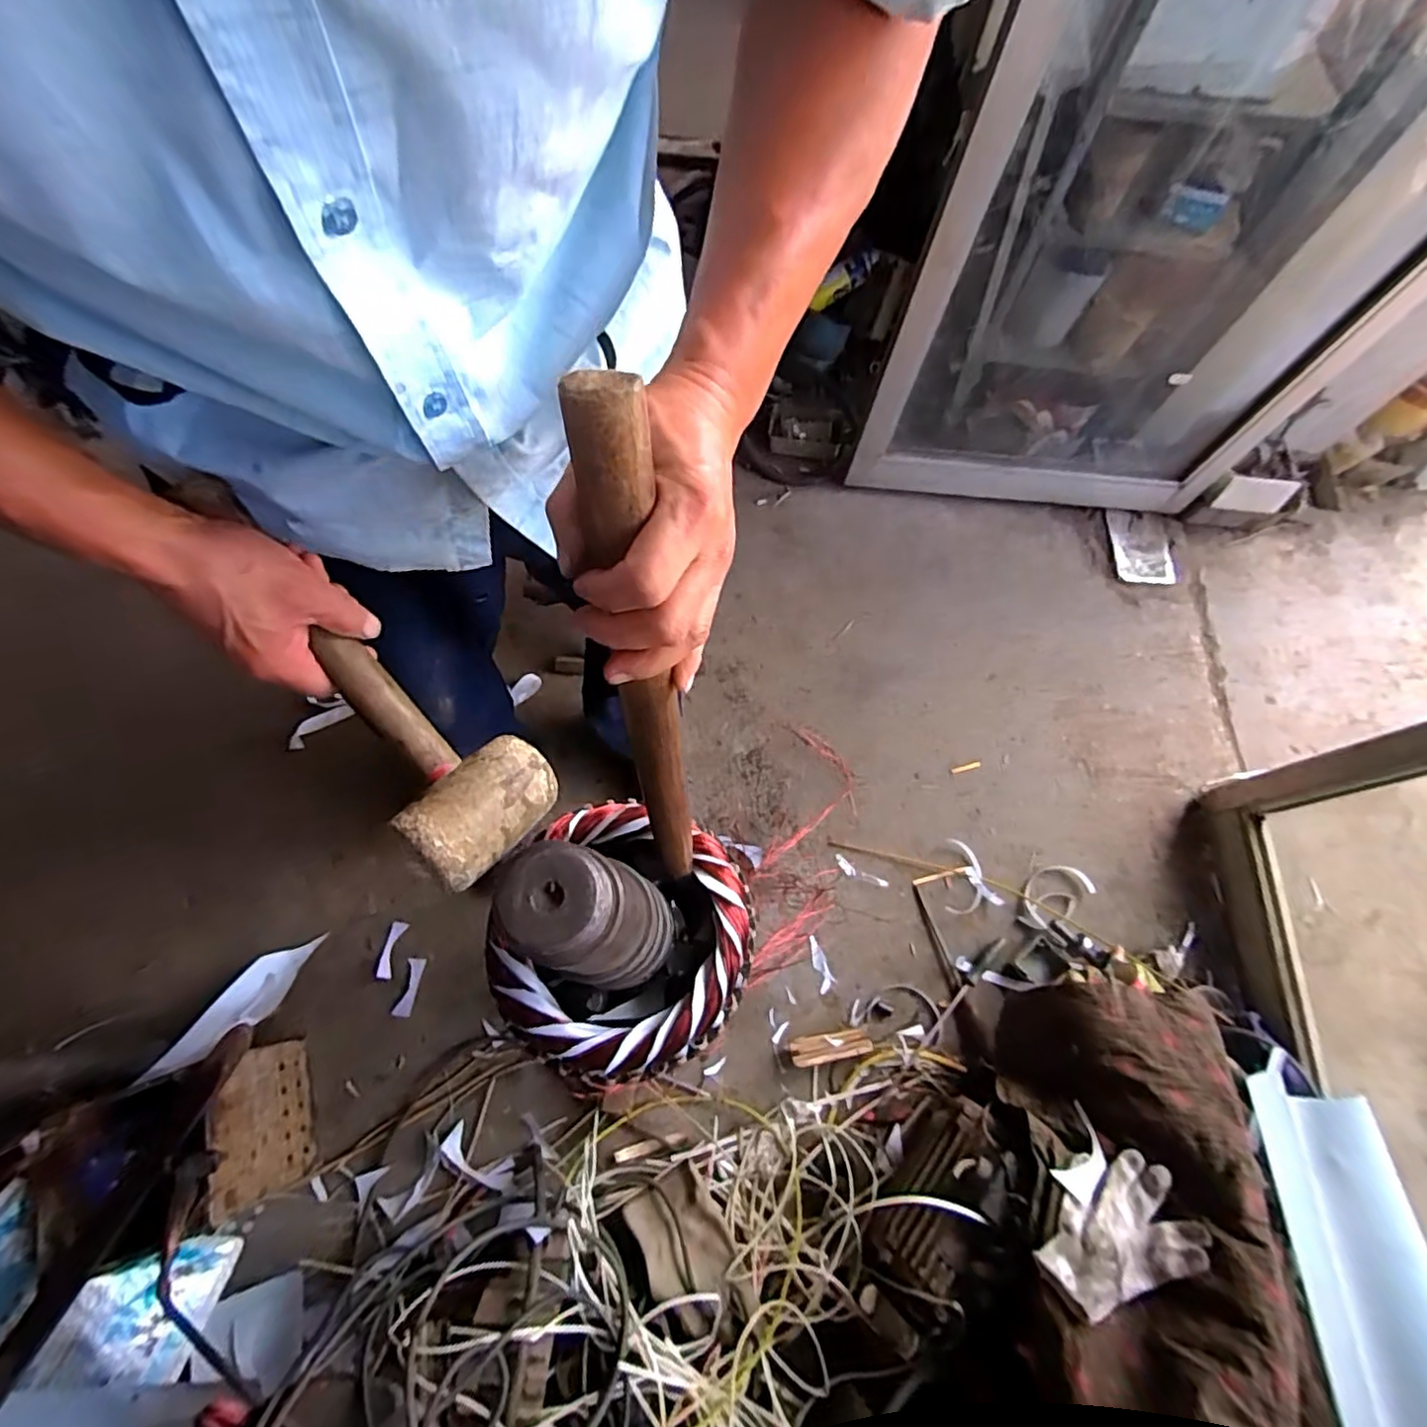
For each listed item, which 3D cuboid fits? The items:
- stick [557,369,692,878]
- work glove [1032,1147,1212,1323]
[{"bbox_3d":[-0.037,-0.006,0.361,0.030,0.349,0.023,-12,49,-7],"label":"stick"},{"bbox_3d":[0.473,0.601,0.752,0.191,0.056,0.131,-14,51,-15],"label":"work glove"}]

